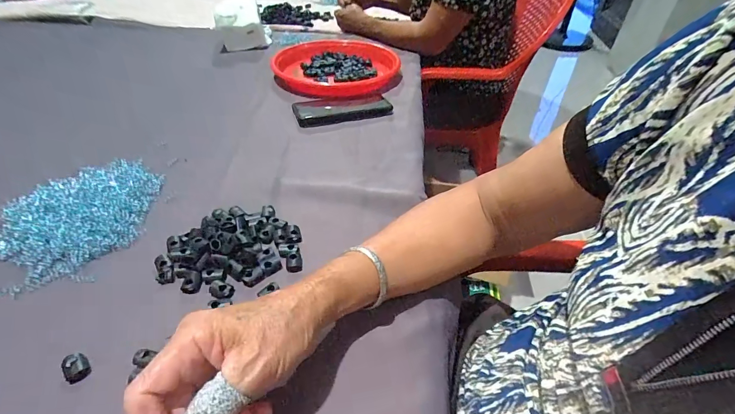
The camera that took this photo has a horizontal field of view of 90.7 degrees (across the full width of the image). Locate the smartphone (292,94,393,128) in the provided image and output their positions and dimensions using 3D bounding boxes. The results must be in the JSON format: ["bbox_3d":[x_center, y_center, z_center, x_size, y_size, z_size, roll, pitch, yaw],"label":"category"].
[{"bbox_3d":[-0.042,-0.164,0.614,0.159,0.017,0.084,-11,34,-14],"label":"smartphone"}]

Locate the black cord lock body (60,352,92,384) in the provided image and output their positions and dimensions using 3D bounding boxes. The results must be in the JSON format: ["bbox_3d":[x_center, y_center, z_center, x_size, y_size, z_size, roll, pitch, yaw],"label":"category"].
[{"bbox_3d":[-0.230,0.126,0.287,0.027,0.009,0.016,32,50,30],"label":"black cord lock body"}]

